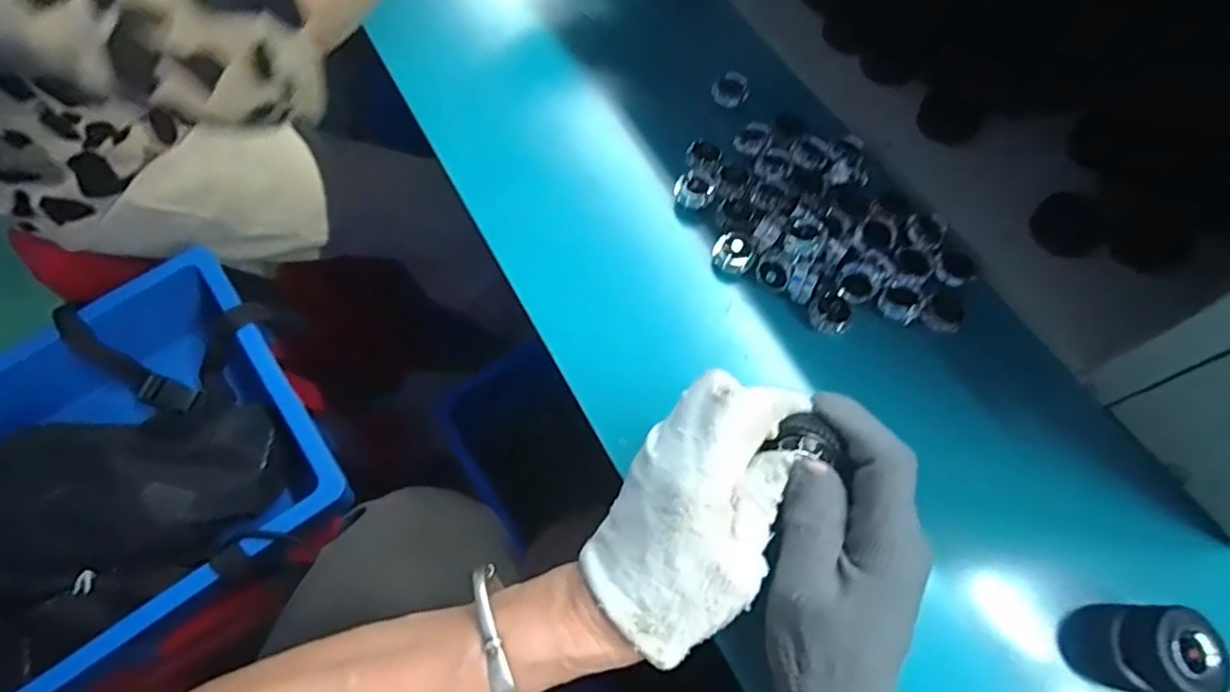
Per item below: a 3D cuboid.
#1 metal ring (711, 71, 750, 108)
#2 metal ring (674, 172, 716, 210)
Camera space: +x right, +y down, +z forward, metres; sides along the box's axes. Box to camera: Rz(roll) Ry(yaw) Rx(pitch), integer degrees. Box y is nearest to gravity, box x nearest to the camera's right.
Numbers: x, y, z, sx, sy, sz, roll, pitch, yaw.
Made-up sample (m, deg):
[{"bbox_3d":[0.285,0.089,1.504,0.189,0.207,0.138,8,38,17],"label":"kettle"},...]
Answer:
[{"bbox_3d":[0.080,-0.177,0.425,0.023,0.011,0.020,-19,66,-5],"label":"metal ring"},{"bbox_3d":[0.052,-0.100,0.395,0.024,0.012,0.021,25,70,13],"label":"metal ring"}]

